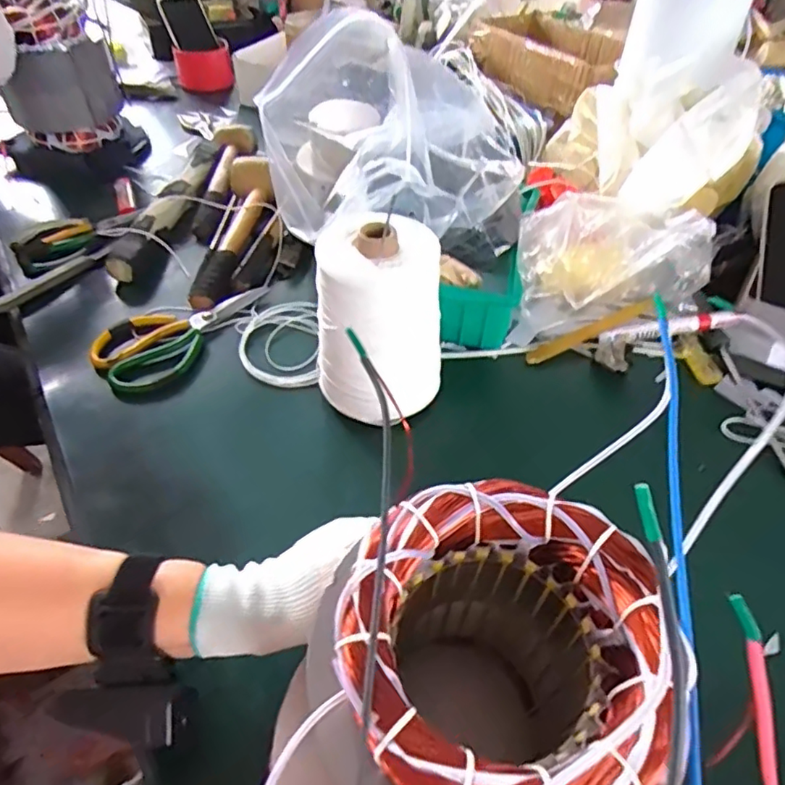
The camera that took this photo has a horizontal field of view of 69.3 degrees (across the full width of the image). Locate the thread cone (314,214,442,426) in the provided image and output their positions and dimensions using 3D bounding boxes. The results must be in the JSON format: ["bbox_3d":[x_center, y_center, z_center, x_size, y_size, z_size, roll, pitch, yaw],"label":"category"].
[{"bbox_3d":[-0.012,-0.059,0.500,0.112,0.170,0.101,-2,48,-4],"label":"thread cone"}]

